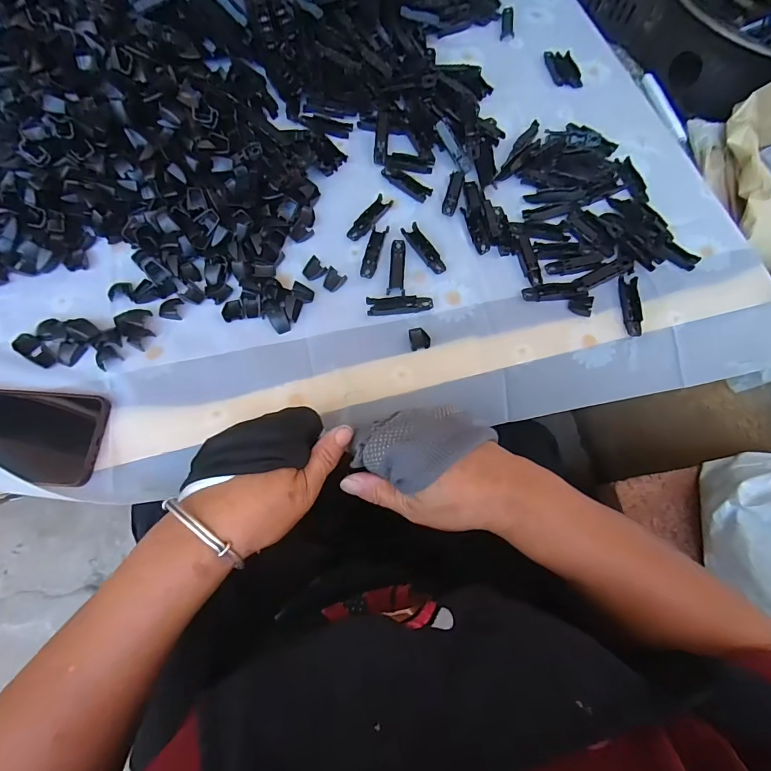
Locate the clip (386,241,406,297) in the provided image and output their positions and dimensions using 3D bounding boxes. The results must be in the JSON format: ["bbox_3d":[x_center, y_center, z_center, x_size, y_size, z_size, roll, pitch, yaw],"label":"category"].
[{"bbox_3d":[0.011,-0.123,0.429,0.018,0.004,0.065,3,69,-5],"label":"clip"}]

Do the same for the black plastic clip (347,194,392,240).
[{"bbox_3d":[-0.017,-0.180,0.451,0.020,0.004,0.065,36,70,8],"label":"black plastic clip"}]

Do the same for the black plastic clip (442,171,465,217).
[{"bbox_3d":[0.075,-0.215,0.465,0.016,0.004,0.064,15,68,0],"label":"black plastic clip"}]

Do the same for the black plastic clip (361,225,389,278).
[{"bbox_3d":[-0.012,-0.140,0.434,0.017,0.004,0.064,14,68,-1],"label":"black plastic clip"}]

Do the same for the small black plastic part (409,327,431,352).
[{"bbox_3d":[0.032,-0.045,0.402,0.019,0.006,0.024,-5,70,-8],"label":"small black plastic part"}]

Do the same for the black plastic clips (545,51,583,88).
[{"bbox_3d":[0.232,-0.416,0.547,0.035,0.007,0.068,-8,70,-5],"label":"black plastic clips"}]

